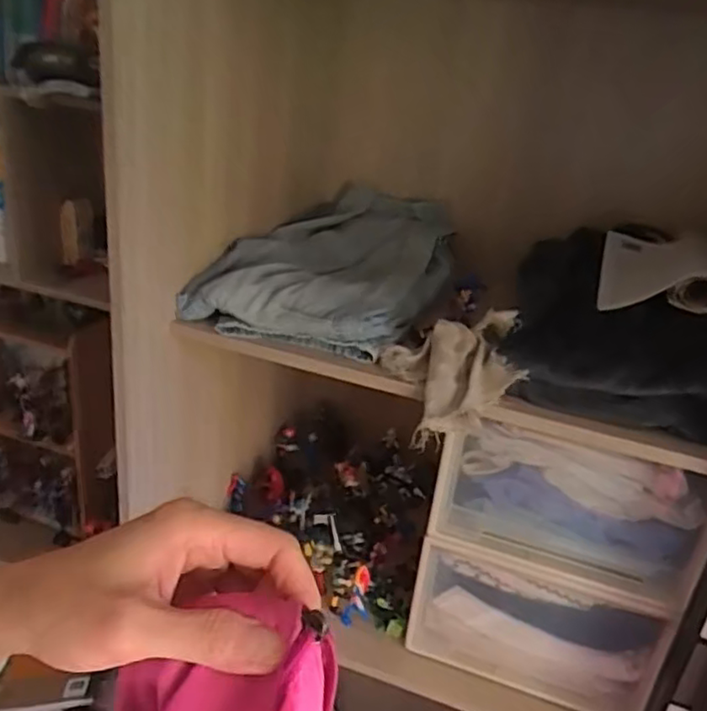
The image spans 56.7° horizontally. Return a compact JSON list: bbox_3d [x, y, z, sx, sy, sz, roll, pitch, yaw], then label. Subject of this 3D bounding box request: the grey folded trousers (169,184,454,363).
[{"bbox_3d":[-0.007,-0.159,1.037,0.291,0.109,0.533,15,26,17],"label":"grey folded trousers"}]

